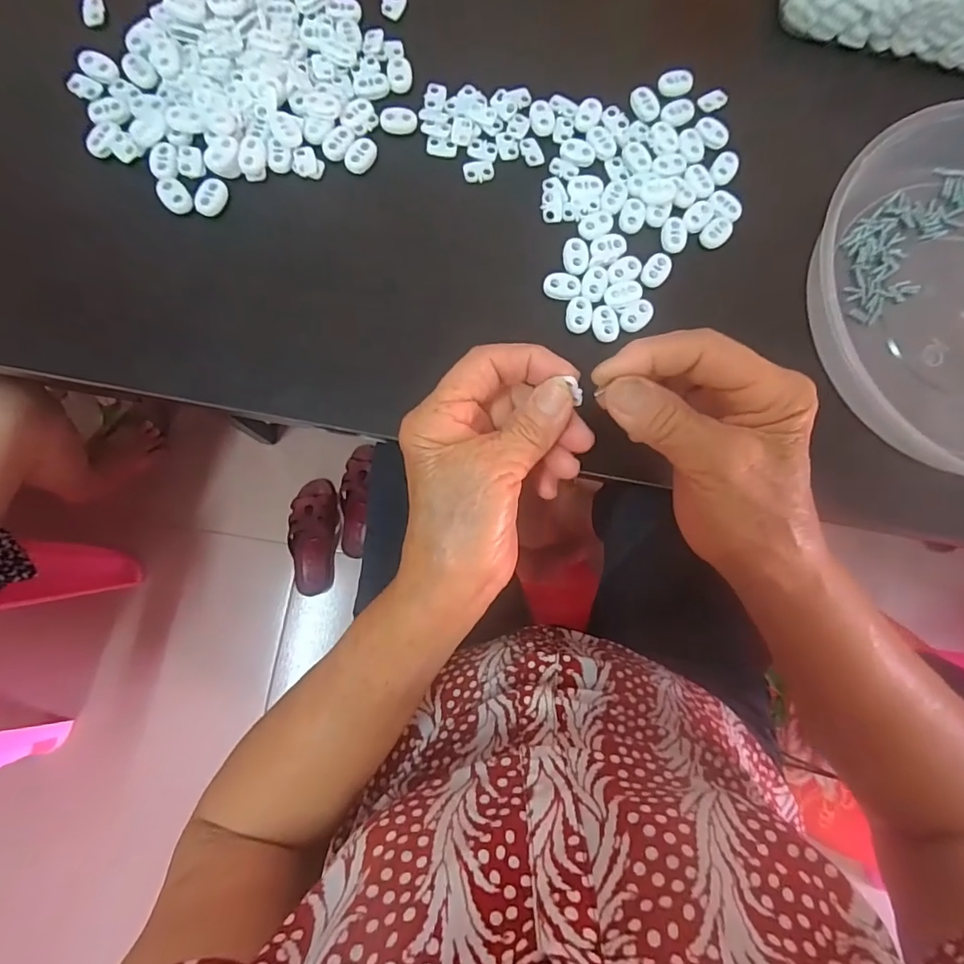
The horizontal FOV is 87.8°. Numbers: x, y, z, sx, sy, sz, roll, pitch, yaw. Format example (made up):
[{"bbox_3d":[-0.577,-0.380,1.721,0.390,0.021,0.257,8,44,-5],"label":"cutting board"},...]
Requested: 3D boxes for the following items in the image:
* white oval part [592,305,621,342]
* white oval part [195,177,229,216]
[{"bbox_3d":[0.074,-0.095,0.301,0.015,0.004,0.022,-13,83,-6],"label":"white oval part"},{"bbox_3d":[-0.160,-0.168,0.296,0.014,0.006,0.023,18,81,-1],"label":"white oval part"}]

